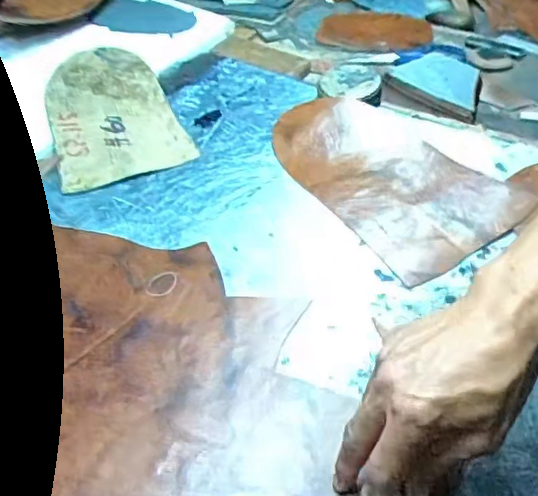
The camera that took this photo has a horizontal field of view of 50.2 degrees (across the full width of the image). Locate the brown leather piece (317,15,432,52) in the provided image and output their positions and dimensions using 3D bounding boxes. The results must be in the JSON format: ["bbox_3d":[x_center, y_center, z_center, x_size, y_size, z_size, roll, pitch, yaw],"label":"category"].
[{"bbox_3d":[0.161,-0.331,0.875,0.165,0.012,0.120,6,45,9],"label":"brown leather piece"}]

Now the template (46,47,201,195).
[{"bbox_3d":[-0.196,-0.174,0.709,0.146,0.009,0.263,-16,54,-14],"label":"template"}]

